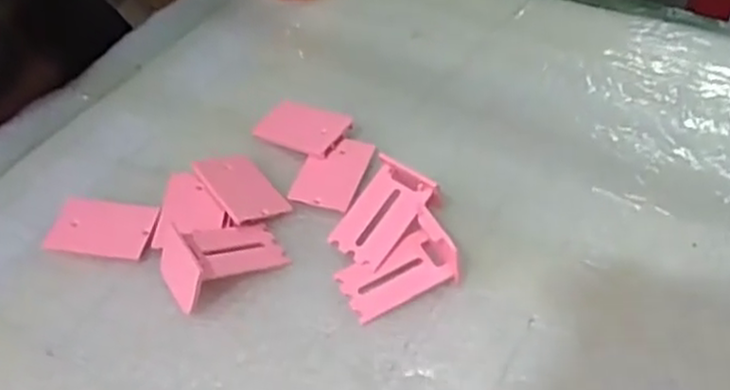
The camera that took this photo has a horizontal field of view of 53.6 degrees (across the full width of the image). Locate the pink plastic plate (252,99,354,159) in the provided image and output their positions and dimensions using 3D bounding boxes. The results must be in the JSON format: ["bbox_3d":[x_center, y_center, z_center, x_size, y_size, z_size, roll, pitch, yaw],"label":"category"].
[{"bbox_3d":[-0.037,-0.042,0.444,0.051,0.004,0.039,22,55,20],"label":"pink plastic plate"}]

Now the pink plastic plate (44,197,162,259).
[{"bbox_3d":[-0.145,0.018,0.401,0.057,0.004,0.037,6,47,13],"label":"pink plastic plate"}]

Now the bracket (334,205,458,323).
[{"bbox_3d":[0.018,0.037,0.379,0.062,0.018,0.038,-24,52,-18],"label":"bracket"}]

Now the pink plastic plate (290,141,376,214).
[{"bbox_3d":[-0.018,-0.013,0.425,0.036,0.006,0.055,13,50,14],"label":"pink plastic plate"}]

